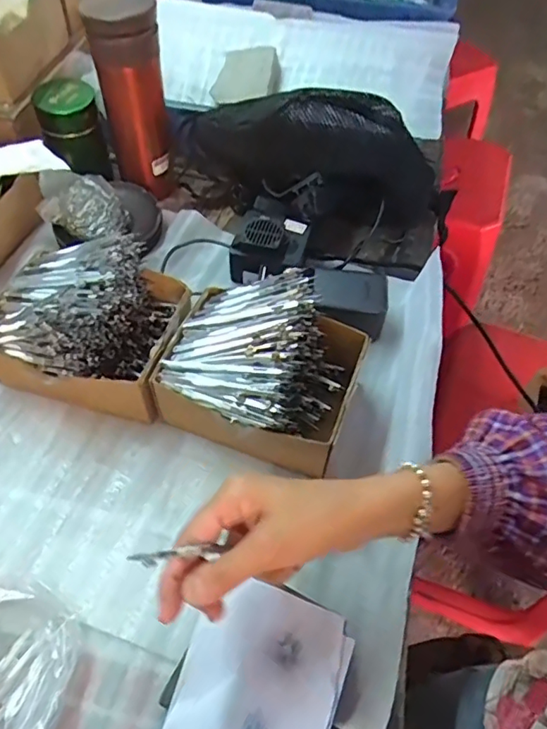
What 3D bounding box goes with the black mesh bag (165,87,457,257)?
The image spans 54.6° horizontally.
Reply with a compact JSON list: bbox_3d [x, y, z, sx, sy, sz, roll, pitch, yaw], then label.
[{"bbox_3d":[0.038,-0.248,0.607,0.343,0.149,0.142,22,56,11],"label":"black mesh bag"}]

